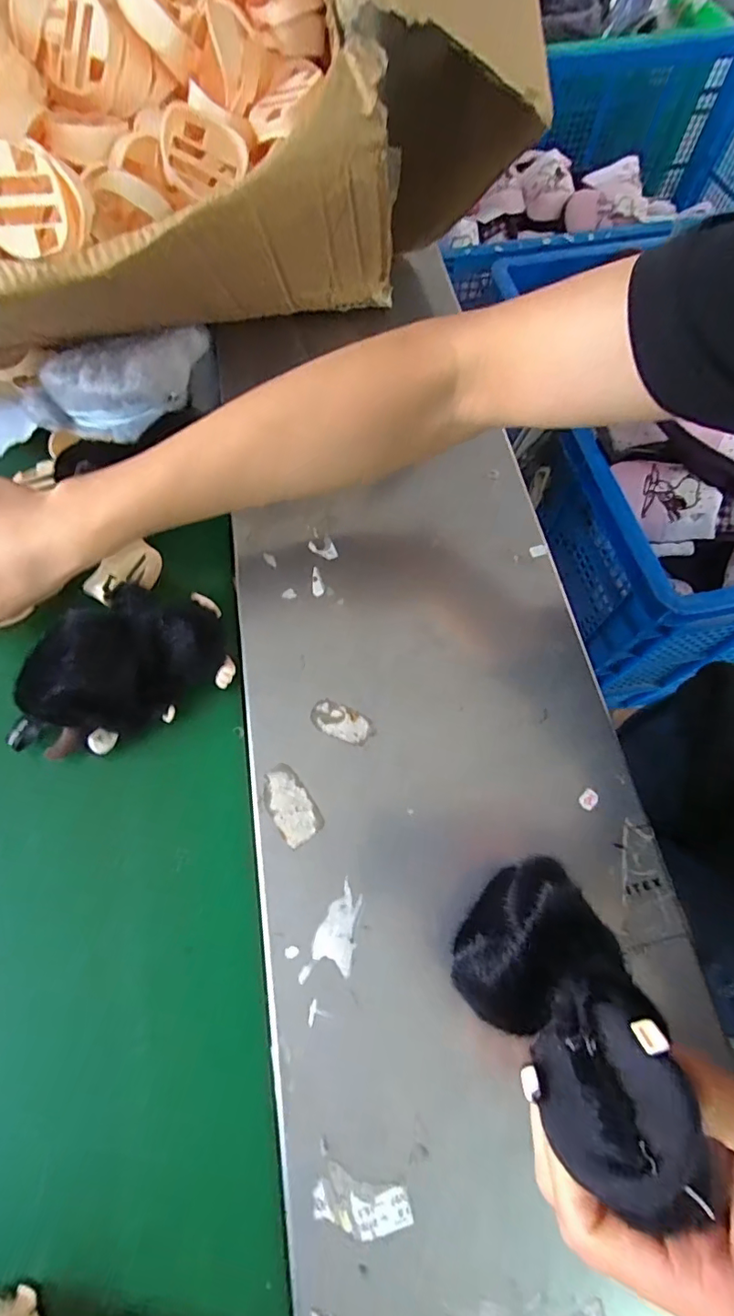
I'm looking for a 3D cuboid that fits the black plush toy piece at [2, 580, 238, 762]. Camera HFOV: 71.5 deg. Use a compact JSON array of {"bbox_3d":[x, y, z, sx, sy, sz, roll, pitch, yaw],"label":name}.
[{"bbox_3d":[-0.174,0.006,0.345,0.160,0.051,0.089,-33,71,-13],"label":"black plush toy piece"}]

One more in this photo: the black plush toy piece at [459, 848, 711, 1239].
[{"bbox_3d":[0.079,0.143,0.204,0.063,0.049,0.117,-15,25,-6],"label":"black plush toy piece"}]

